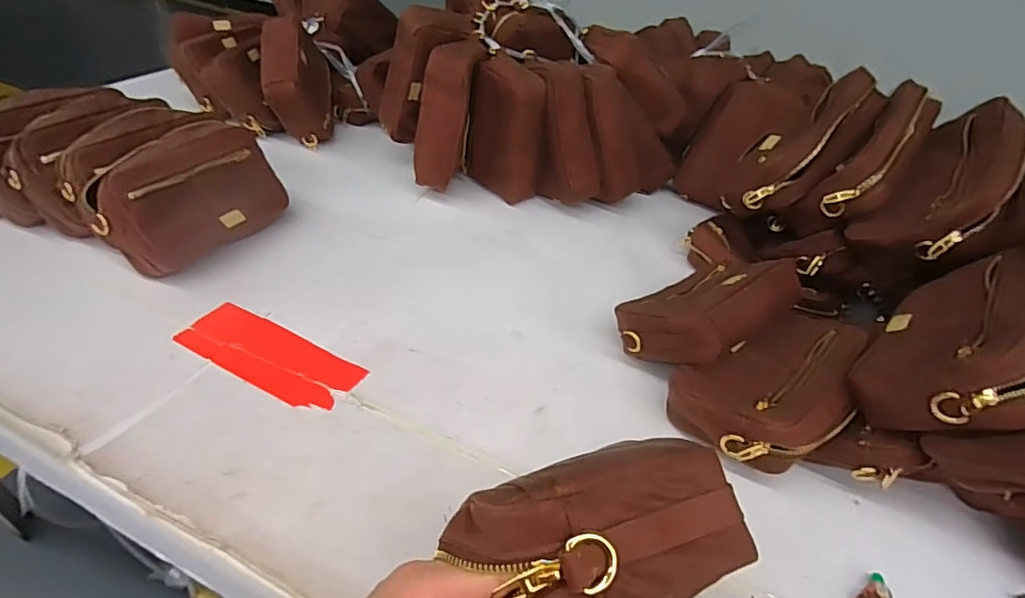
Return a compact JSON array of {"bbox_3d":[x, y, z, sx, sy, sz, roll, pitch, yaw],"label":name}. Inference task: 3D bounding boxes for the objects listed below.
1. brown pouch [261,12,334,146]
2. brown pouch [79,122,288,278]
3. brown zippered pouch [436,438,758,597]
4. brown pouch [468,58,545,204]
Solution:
[{"bbox_3d":[-0.355,-0.368,0.878,0.067,0.129,0.195,-17,64,17],"label":"brown pouch"},{"bbox_3d":[-0.377,-0.119,0.615,0.095,0.118,0.200,25,42,21],"label":"brown pouch"},{"bbox_3d":[0.039,0.108,0.225,0.123,0.053,0.067,-8,41,-18],"label":"brown zippered pouch"},{"bbox_3d":[-0.010,-0.239,0.759,0.061,0.192,0.108,-20,46,-29],"label":"brown pouch"}]

